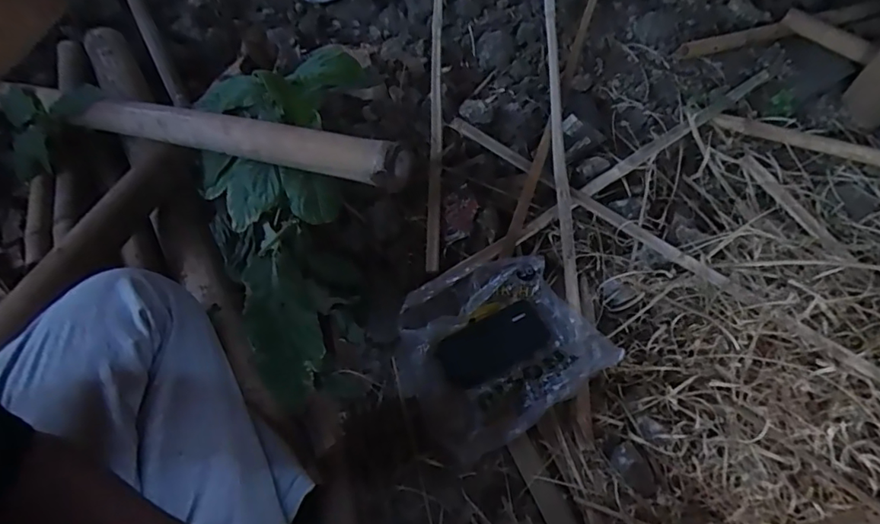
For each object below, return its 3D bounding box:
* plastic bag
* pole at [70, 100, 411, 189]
[{"bbox_3d":[0.078,0.109,0.767,0.286,0.079,0.253,-28,62,-20],"label":"plastic bag"},{"bbox_3d":[-0.293,-0.172,0.716,0.549,0.048,0.046,14,59,21],"label":"pole"}]

